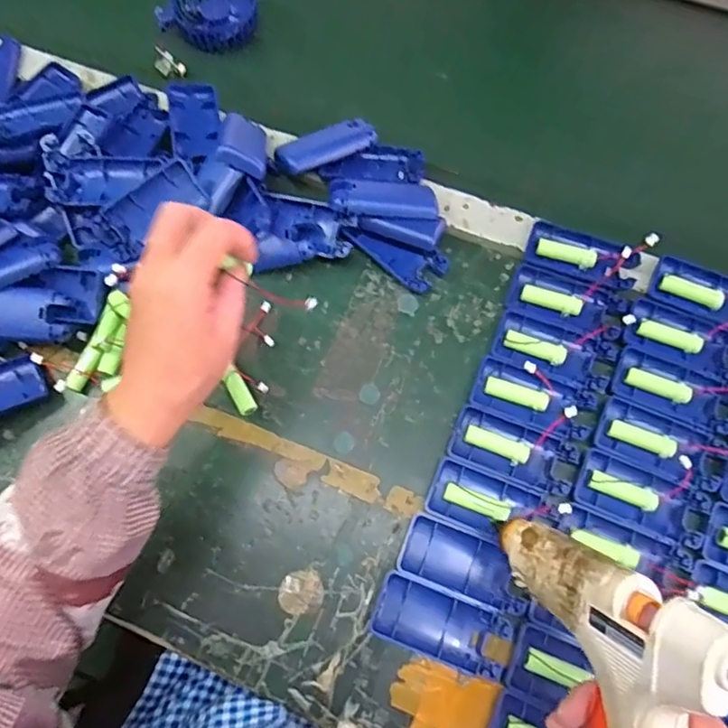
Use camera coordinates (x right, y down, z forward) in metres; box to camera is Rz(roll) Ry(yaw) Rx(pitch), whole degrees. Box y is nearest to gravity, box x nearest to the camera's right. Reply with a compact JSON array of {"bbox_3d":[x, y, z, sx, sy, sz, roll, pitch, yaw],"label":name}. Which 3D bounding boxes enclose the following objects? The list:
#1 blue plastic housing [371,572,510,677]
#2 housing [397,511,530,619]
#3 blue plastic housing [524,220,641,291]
[{"bbox_3d":[0.055,0.186,0.399,0.094,0.014,0.044,20,71,7],"label":"blue plastic housing"},{"bbox_3d":[0.075,0.146,0.410,0.093,0.013,0.045,19,71,7],"label":"housing"},{"bbox_3d":[0.187,-0.091,0.481,0.091,0.010,0.043,23,71,9],"label":"blue plastic housing"}]

